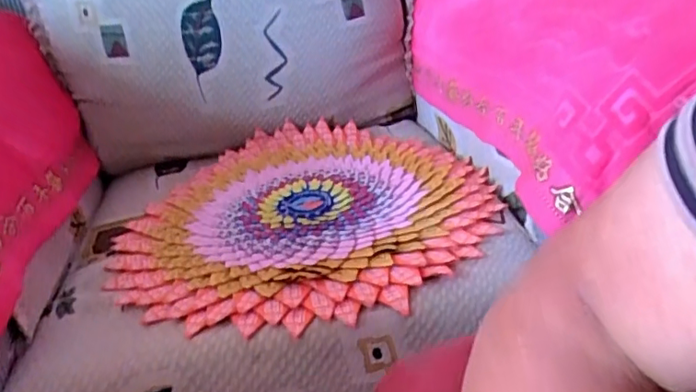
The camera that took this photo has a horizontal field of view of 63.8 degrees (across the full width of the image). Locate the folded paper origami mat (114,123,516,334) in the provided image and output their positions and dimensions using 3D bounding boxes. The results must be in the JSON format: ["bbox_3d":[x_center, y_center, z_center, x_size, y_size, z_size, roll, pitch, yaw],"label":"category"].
[{"bbox_3d":[-0.057,0.007,0.692,0.439,0.022,0.456,-13,27,-11],"label":"folded paper origami mat"}]

